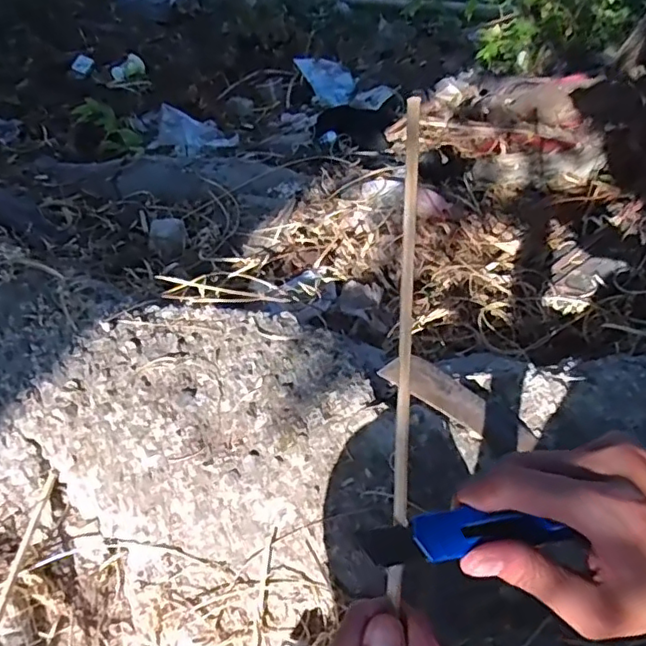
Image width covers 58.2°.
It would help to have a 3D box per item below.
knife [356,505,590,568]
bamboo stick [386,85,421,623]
[{"bbox_3d":[0.074,0.101,0.281,0.121,0.018,0.020,5,52,-25],"label":"knife"},{"bbox_3d":[0.041,0.000,0.289,0.008,0.006,0.247,3,78,2],"label":"bamboo stick"}]

